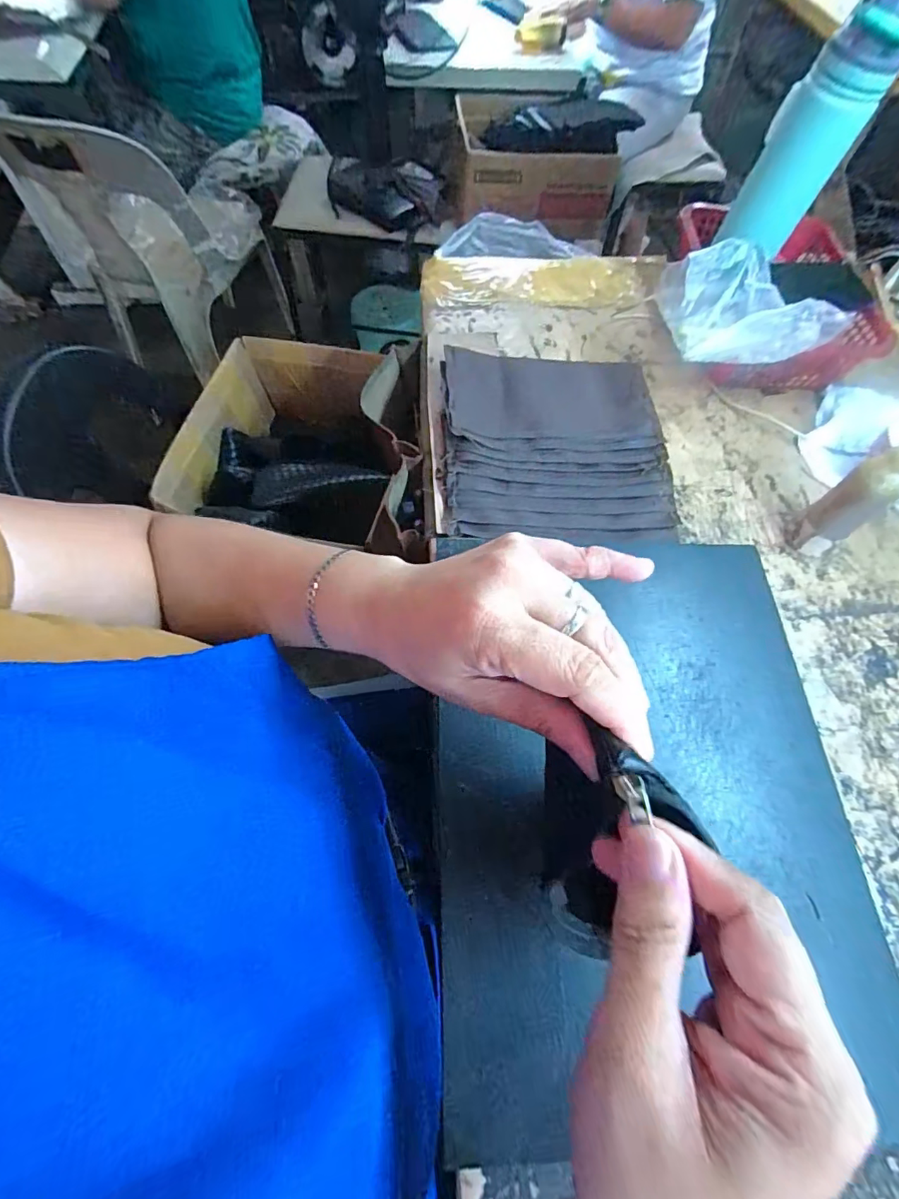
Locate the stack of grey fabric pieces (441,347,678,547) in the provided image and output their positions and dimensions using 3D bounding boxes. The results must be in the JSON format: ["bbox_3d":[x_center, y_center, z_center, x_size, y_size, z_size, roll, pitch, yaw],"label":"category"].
[{"bbox_3d":[0.110,-0.163,0.517,0.222,0.031,0.232,2,63,-2],"label":"stack of grey fabric pieces"}]

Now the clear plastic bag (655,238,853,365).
[{"bbox_3d":[0.306,-0.297,0.497,0.172,0.070,0.092,-6,64,-6],"label":"clear plastic bag"}]

